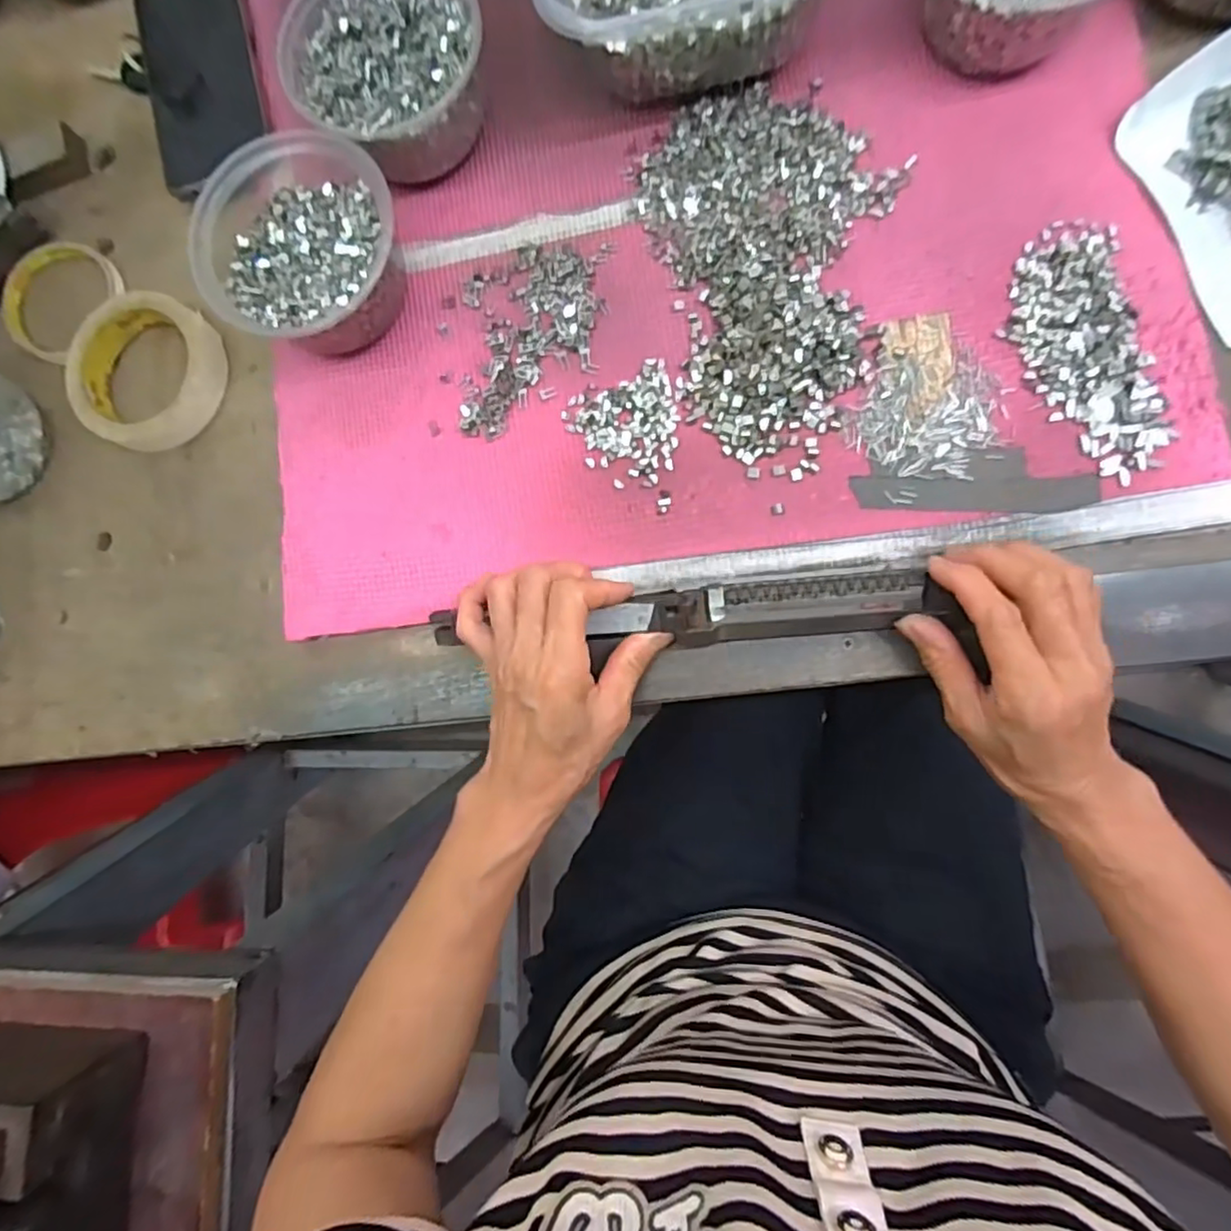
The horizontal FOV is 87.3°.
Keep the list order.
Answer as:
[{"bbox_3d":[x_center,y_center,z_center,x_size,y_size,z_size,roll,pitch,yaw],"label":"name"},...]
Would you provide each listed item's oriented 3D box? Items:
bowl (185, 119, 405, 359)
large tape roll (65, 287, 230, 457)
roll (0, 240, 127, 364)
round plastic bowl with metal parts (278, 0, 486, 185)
[{"bbox_3d":[-0.176,-0.212,0.378,0.109,0.059,0.113,-1,84,7],"label":"bowl"},{"bbox_3d":[-0.305,-0.159,0.416,0.096,0.020,0.095,-1,84,7],"label":"large tape roll"},{"bbox_3d":[-0.386,-0.223,0.450,0.081,0.020,0.086,-1,84,7],"label":"roll"},{"bbox_3d":[-0.129,-0.320,0.382,0.109,0.055,0.112,-1,84,7],"label":"round plastic bowl with metal parts"}]

